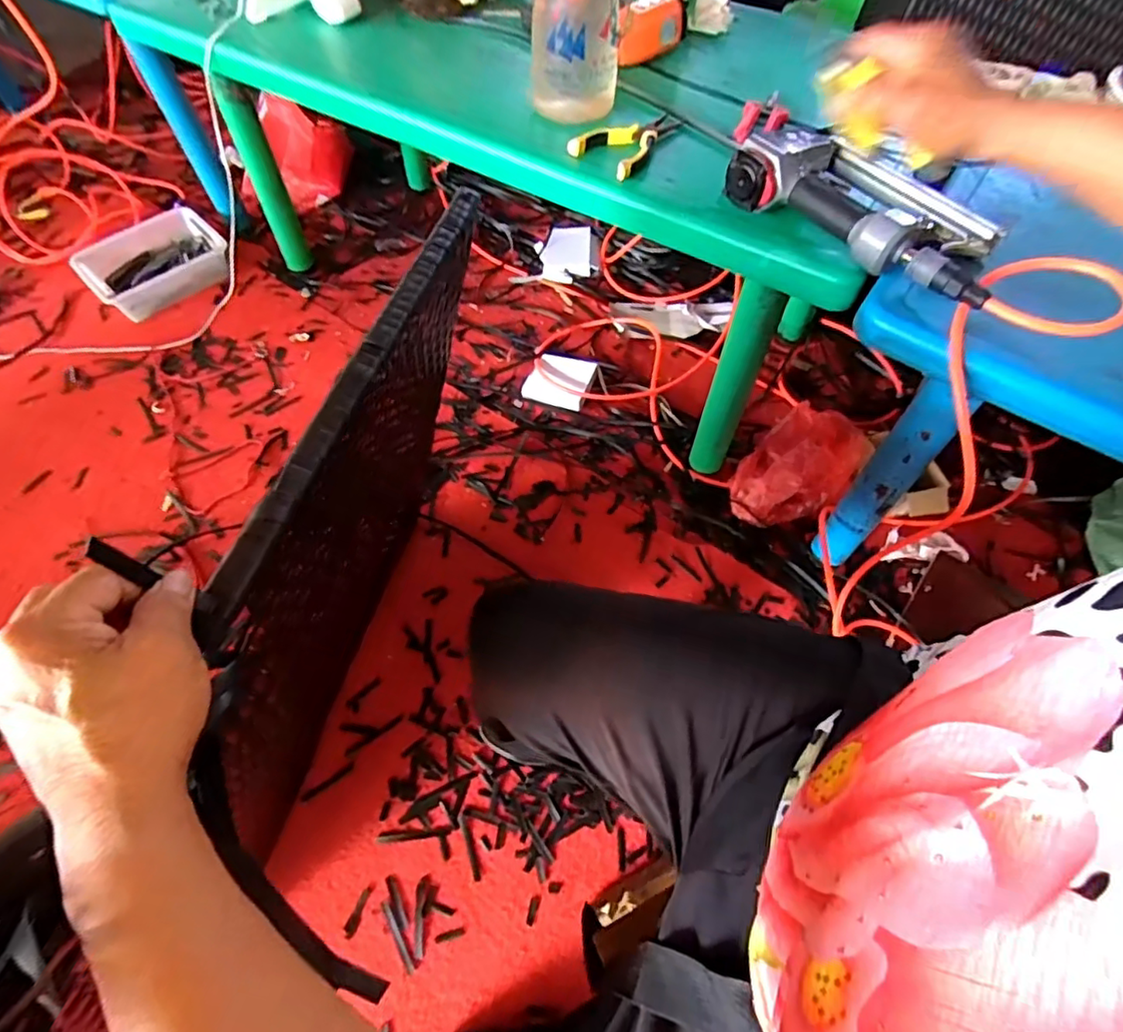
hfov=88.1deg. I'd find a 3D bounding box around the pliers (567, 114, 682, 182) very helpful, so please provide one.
[{"bbox_3d":[0.085,-0.452,0.693,0.084,0.024,0.149,32,63,17],"label":"pliers"}]

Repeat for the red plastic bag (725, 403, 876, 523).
[{"bbox_3d":[0.407,-0.083,0.988,0.155,0.090,0.242,38,65,21],"label":"red plastic bag"}]

